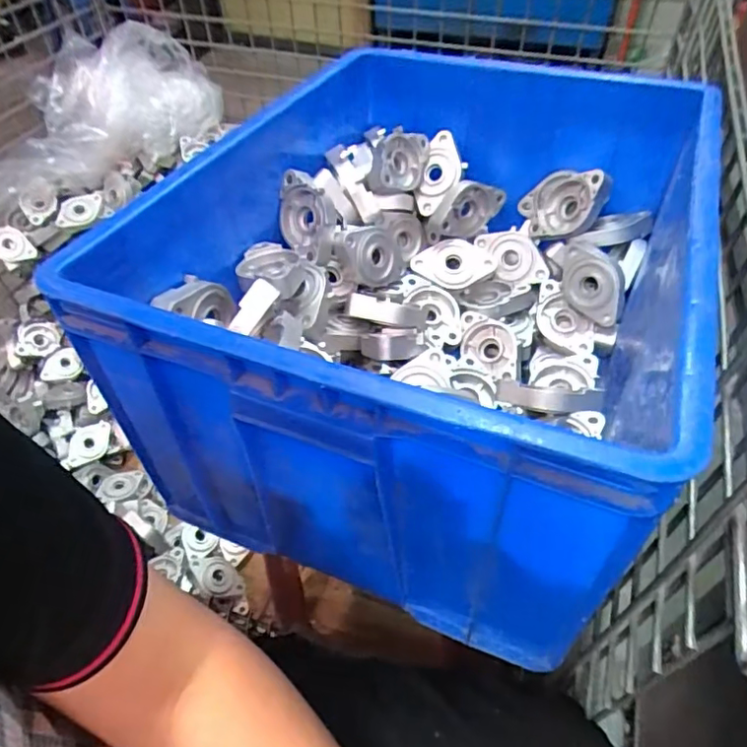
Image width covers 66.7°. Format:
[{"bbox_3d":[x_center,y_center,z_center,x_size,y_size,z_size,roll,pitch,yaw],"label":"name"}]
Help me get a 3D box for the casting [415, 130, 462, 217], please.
[{"bbox_3d":[0.084,-0.246,0.702,0.056,0.103,0.027,17,6,18],"label":"casting"}]

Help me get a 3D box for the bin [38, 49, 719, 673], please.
[{"bbox_3d":[0.062,-0.101,0.577,0.440,0.291,0.566,21,53,18],"label":"bin"}]

